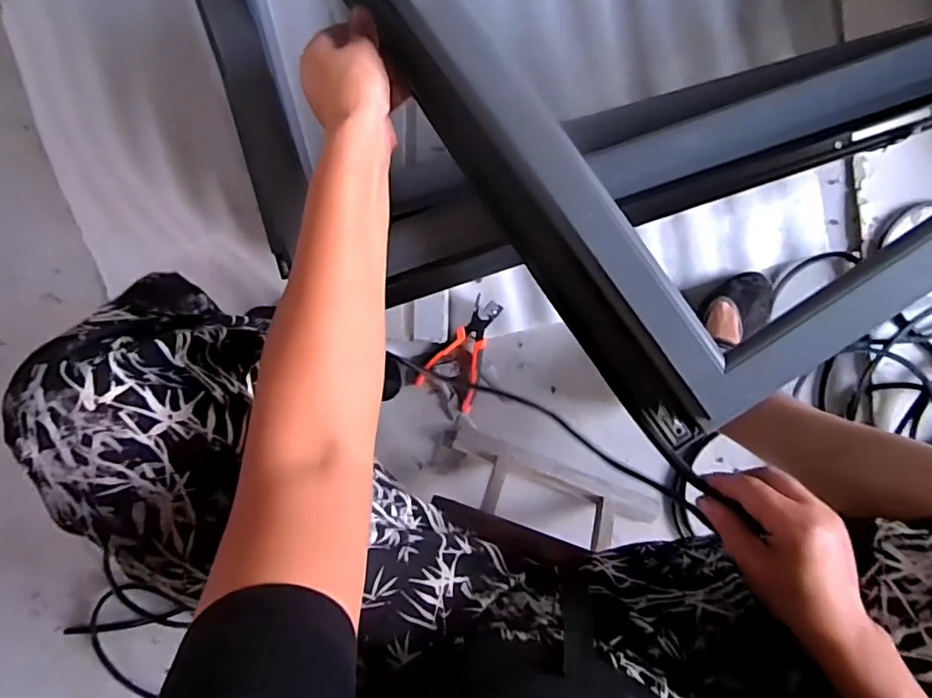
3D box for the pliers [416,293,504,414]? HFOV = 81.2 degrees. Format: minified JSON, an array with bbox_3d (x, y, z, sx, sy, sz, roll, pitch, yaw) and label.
[{"bbox_3d":[0.004,0.005,0.797,0.089,0.021,0.164,32,99,5],"label":"pliers"}]

